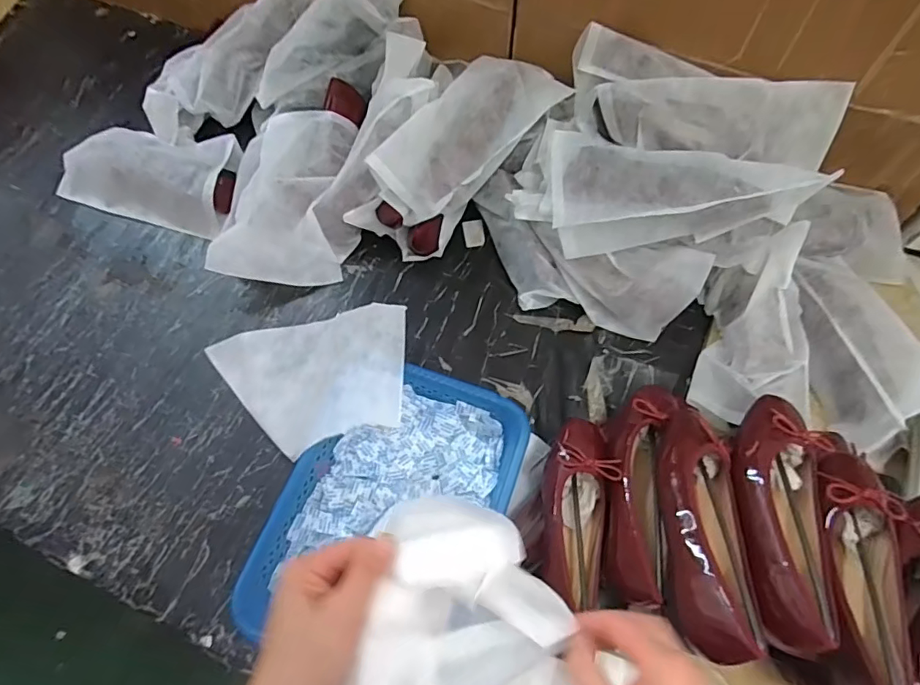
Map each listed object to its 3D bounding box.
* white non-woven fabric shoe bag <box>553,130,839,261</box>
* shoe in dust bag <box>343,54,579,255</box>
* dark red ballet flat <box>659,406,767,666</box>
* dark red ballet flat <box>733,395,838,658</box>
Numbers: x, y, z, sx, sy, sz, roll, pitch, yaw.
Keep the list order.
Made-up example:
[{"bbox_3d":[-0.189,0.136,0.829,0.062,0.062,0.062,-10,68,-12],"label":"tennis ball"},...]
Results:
[{"bbox_3d":[0.264,-0.178,0.650,0.319,0.110,0.128,7,66,22],"label":"white non-woven fabric shoe bag"},{"bbox_3d":[-0.001,-0.270,0.737,0.113,0.126,0.344,43,91,14],"label":"shoe in dust bag"},{"bbox_3d":[0.235,0.169,0.496,0.066,0.052,0.237,11,49,2],"label":"dark red ballet flat"},{"bbox_3d":[0.311,0.159,0.496,0.079,0.068,0.234,14,67,8],"label":"dark red ballet flat"}]

